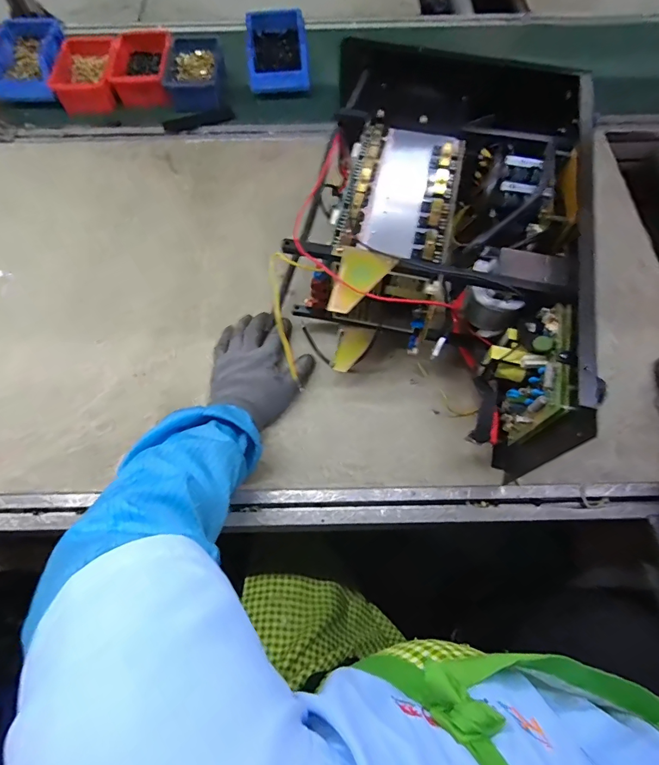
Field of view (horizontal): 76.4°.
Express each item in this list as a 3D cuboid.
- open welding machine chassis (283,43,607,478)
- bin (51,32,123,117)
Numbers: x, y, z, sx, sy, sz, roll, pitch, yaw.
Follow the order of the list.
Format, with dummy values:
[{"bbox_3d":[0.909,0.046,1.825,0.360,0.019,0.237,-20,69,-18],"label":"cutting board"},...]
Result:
[{"bbox_3d":[0.116,-0.152,0.496,0.297,0.191,0.464,7,66,4],"label":"open welding machine chassis"},{"bbox_3d":[-0.435,-0.563,0.765,0.110,0.052,0.153,-5,65,-2],"label":"bin"}]

